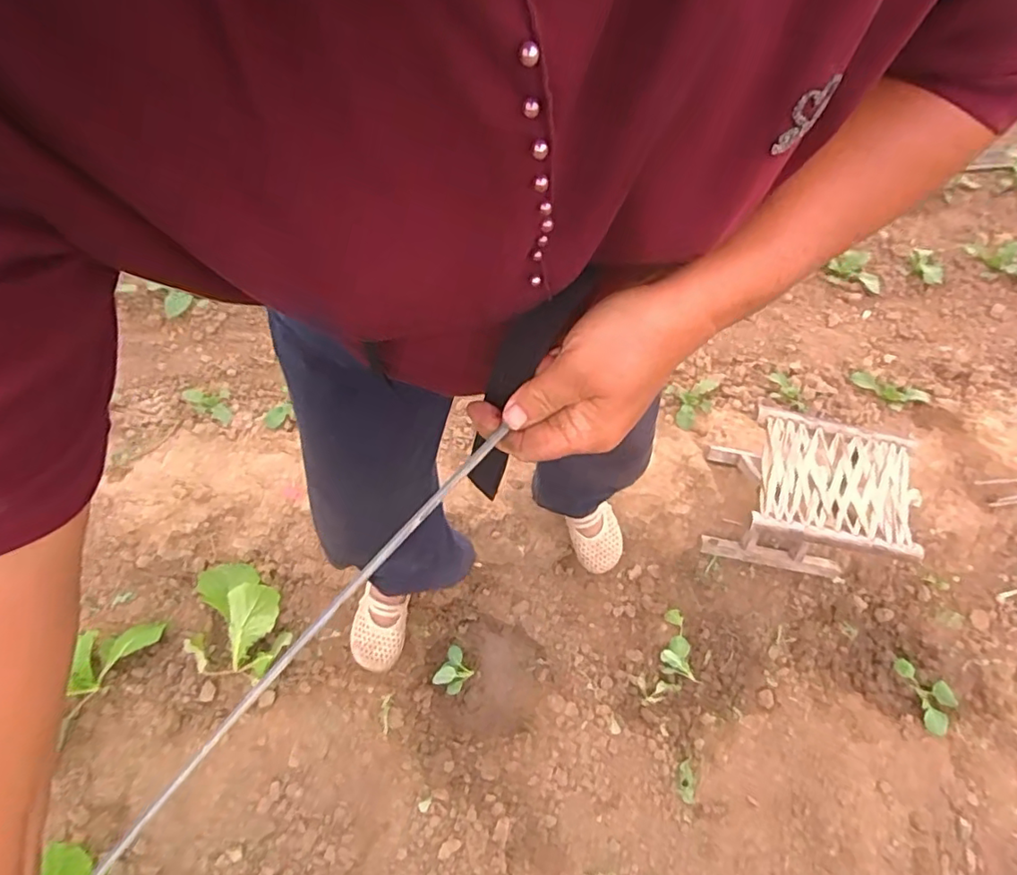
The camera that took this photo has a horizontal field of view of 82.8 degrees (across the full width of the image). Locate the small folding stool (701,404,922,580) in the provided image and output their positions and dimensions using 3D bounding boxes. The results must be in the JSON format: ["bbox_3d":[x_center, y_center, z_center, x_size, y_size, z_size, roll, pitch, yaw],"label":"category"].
[{"bbox_3d":[0.566,0.129,1.091,0.277,0.265,0.217,9,60,6],"label":"small folding stool"}]

